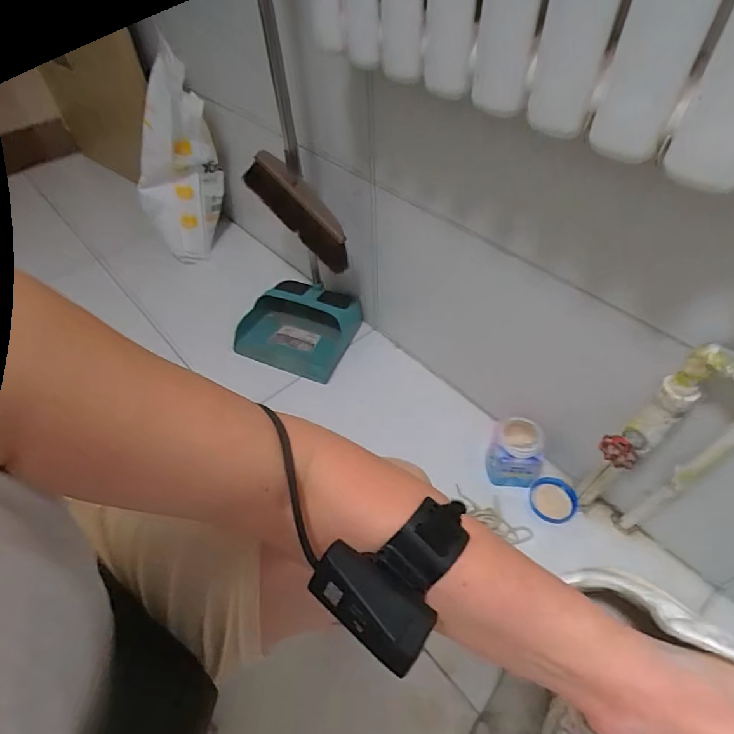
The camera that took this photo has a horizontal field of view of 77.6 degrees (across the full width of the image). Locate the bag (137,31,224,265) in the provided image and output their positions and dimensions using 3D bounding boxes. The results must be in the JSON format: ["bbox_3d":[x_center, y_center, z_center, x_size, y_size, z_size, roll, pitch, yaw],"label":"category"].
[{"bbox_3d":[-0.448,-0.459,1.065,0.185,0.448,0.178,-24,53,-16],"label":"bag"}]

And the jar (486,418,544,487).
[{"bbox_3d":[0.259,0.156,0.803,0.086,0.108,0.089,-2,50,2],"label":"jar"}]

